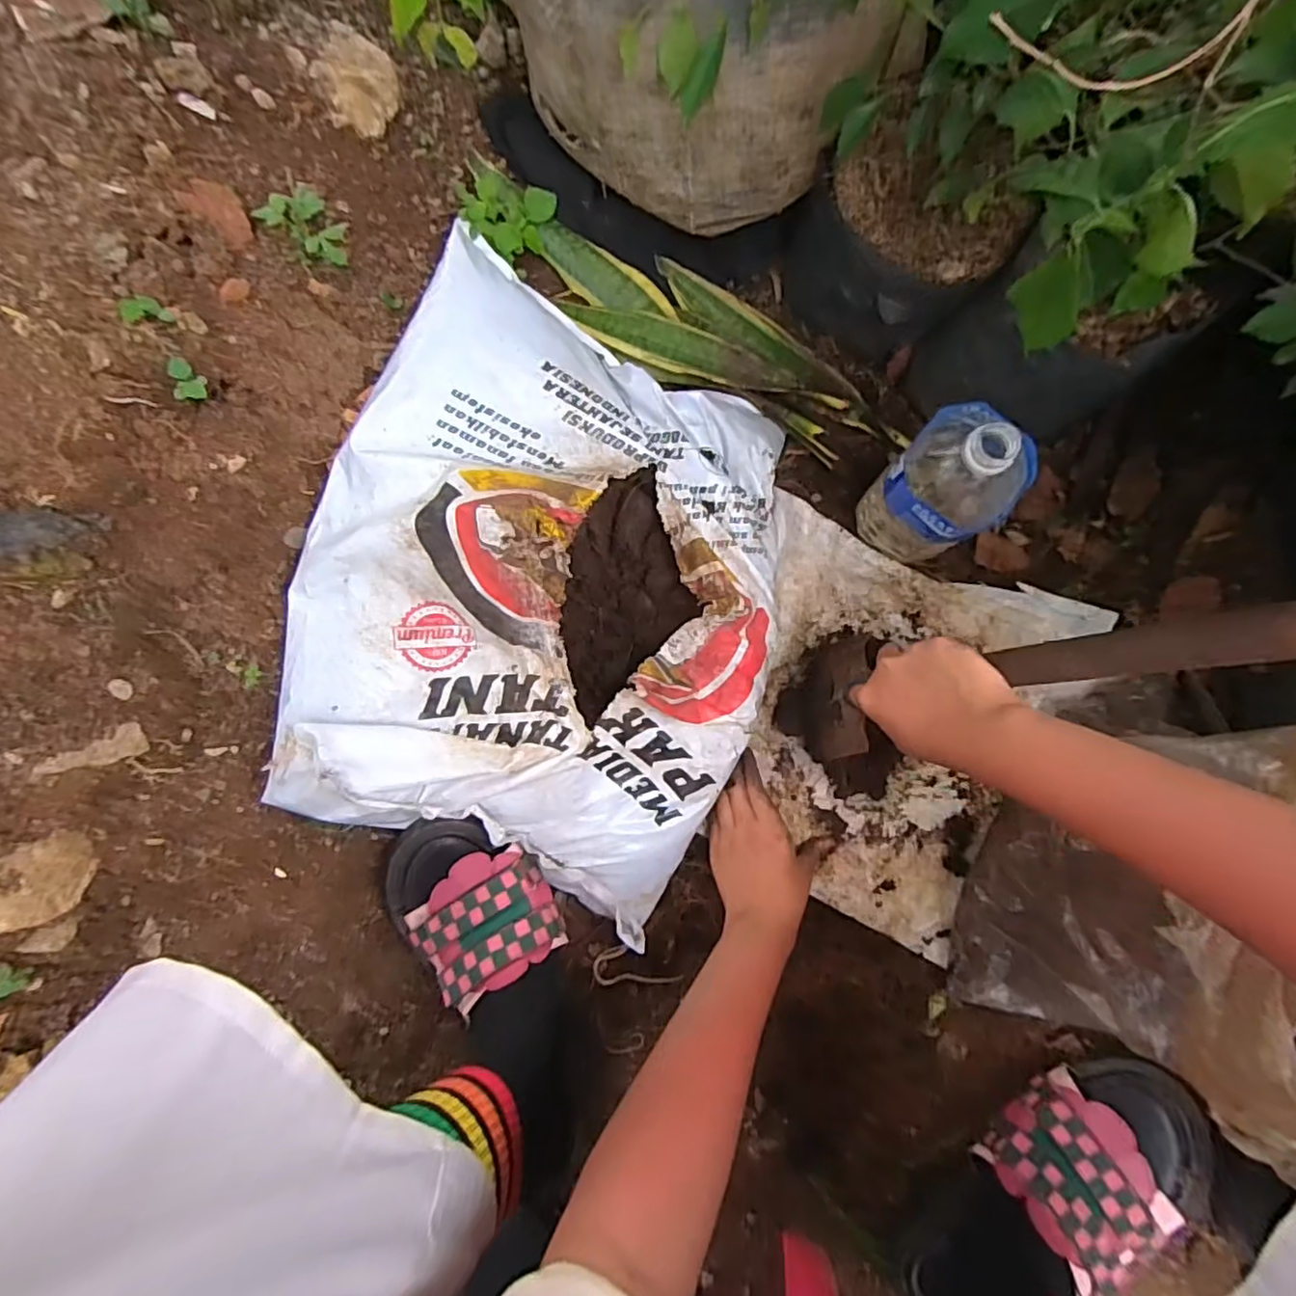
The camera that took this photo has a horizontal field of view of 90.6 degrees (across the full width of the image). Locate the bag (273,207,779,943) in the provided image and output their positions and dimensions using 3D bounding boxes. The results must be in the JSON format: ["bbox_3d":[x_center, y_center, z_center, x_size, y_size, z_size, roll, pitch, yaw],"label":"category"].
[{"bbox_3d":[-0.073,-0.045,0.512,0.356,0.149,0.467,20,85,9],"label":"bag"}]

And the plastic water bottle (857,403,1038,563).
[{"bbox_3d":[0.228,-0.121,0.494,0.083,0.180,0.083,-1,82,6],"label":"plastic water bottle"}]

